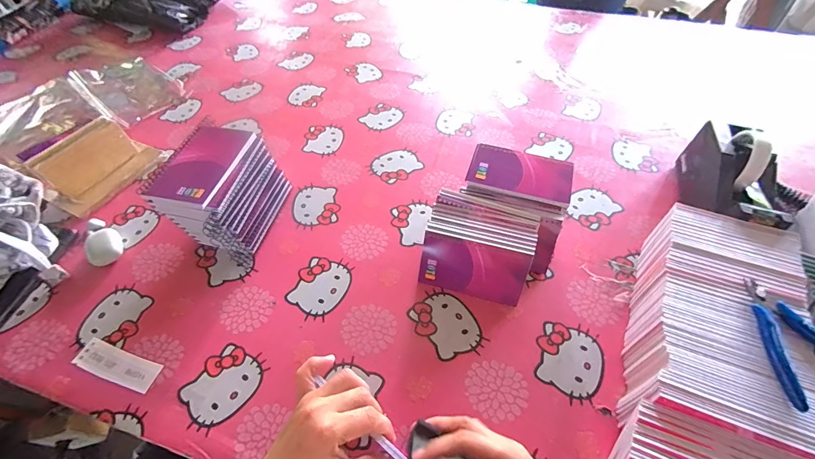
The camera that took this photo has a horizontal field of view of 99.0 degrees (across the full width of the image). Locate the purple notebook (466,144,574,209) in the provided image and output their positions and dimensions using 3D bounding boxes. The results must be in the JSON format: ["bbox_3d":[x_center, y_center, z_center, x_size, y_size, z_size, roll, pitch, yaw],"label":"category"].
[{"bbox_3d":[0.151,-0.076,0.467,0.130,0.012,0.081,15,56,11],"label":"purple notebook"}]

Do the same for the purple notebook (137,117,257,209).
[{"bbox_3d":[-0.261,-0.085,0.440,0.093,0.013,0.133,12,55,9],"label":"purple notebook"}]

